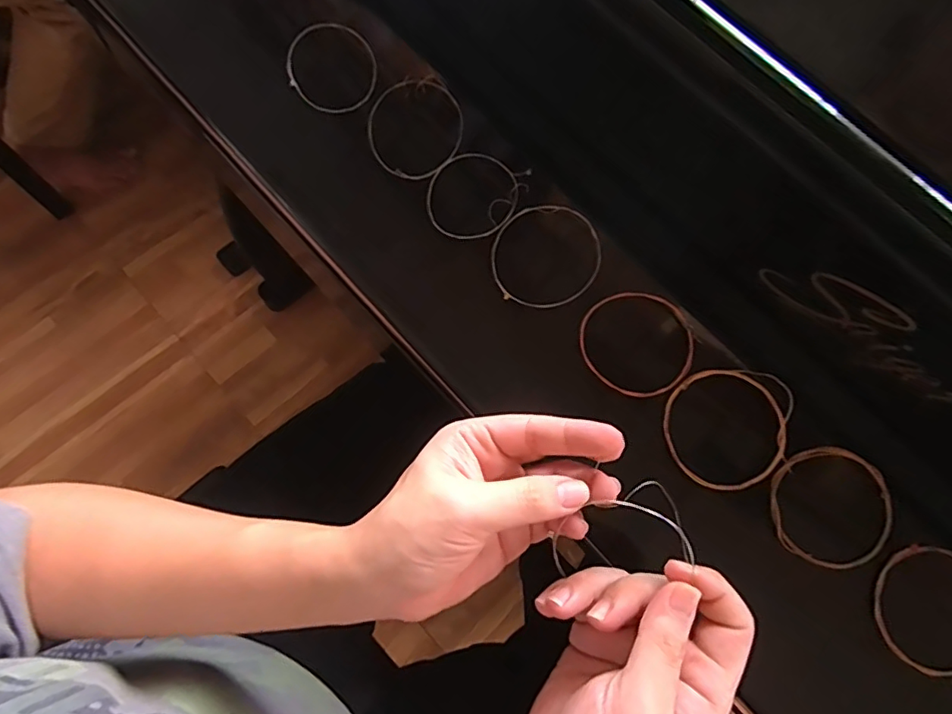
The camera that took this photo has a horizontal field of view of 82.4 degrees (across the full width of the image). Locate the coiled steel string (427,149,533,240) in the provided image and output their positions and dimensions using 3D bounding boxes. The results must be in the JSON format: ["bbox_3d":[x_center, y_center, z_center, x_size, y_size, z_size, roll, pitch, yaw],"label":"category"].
[{"bbox_3d":[0.000,-0.112,0.384,0.064,0.007,0.065,0,85,-3],"label":"coiled steel string"}]

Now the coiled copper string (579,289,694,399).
[{"bbox_3d":[0.107,-0.010,0.362,0.074,0.007,0.070,-1,78,3],"label":"coiled copper string"}]

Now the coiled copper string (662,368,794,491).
[{"bbox_3d":[0.158,0.043,0.343,0.074,0.024,0.077,3,71,-4],"label":"coiled copper string"}]

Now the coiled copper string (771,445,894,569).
[{"bbox_3d":[0.219,0.092,0.336,0.072,0.014,0.072,2,71,-4],"label":"coiled copper string"}]

